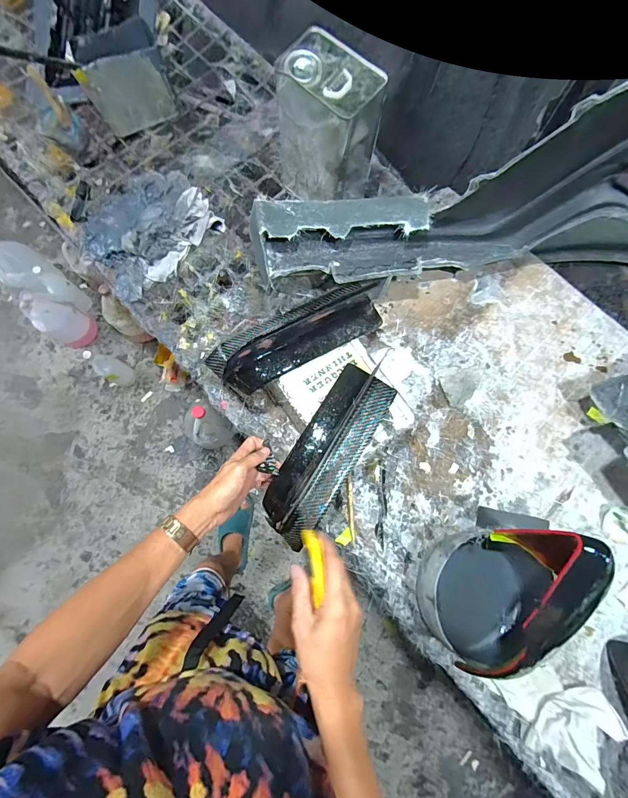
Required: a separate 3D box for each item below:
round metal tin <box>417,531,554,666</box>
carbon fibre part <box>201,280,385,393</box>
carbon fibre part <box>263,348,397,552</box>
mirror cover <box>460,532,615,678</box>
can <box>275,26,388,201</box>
[{"bbox_3d":[0.242,0.294,0.562,0.159,0.107,0.172,0,78,1],"label":"round metal tin"},{"bbox_3d":[-0.029,-0.105,0.565,0.283,0.072,0.095,-29,79,-6],"label":"carbon fibre part"},{"bbox_3d":[0.023,0.072,0.546,0.092,0.025,0.285,31,82,7],"label":"carbon fibre part"},{"bbox_3d":[0.265,0.256,0.433,0.084,0.142,0.199,22,79,5],"label":"mirror cover"},{"bbox_3d":[0.026,-0.483,0.673,0.157,0.236,0.113,43,81,9],"label":"can"}]

